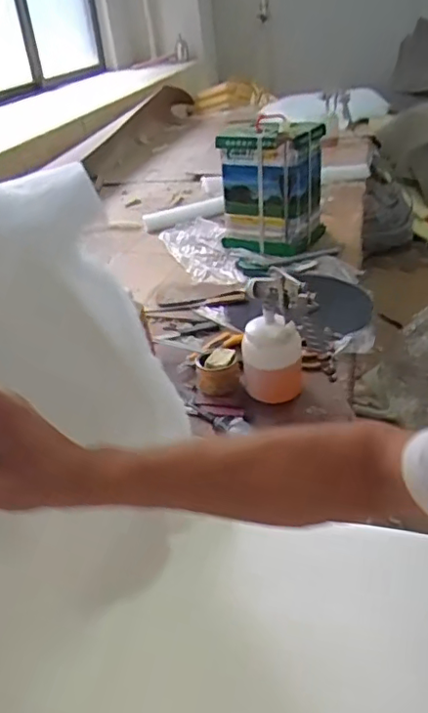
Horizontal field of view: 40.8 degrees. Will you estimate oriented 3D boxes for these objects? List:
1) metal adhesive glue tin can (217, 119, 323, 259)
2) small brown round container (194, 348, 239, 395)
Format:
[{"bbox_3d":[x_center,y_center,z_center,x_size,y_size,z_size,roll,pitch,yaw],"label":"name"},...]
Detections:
[{"bbox_3d":[0.161,-0.495,1.679,0.259,0.341,0.252,12,36,28],"label":"metal adhesive glue tin can"},{"bbox_3d":[0.007,0.028,1.132,0.086,0.066,0.086,-5,31,3],"label":"small brown round container"}]

